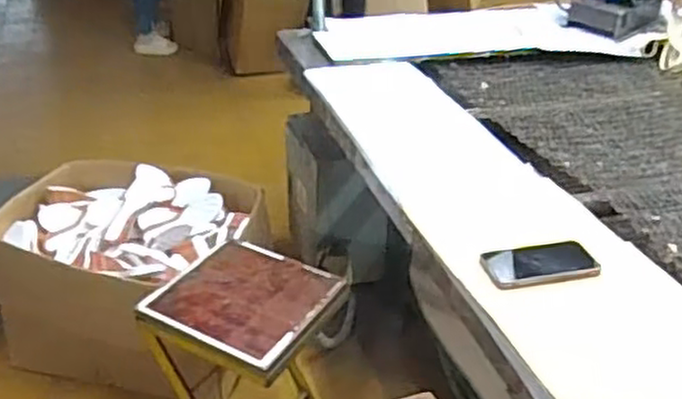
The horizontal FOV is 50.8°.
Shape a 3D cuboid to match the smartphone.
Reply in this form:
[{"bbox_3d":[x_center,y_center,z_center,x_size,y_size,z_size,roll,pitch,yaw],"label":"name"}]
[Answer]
[{"bbox_3d":[0.289,0.092,1.041,0.166,0.011,0.092,-6,31,-13],"label":"smartphone"}]

